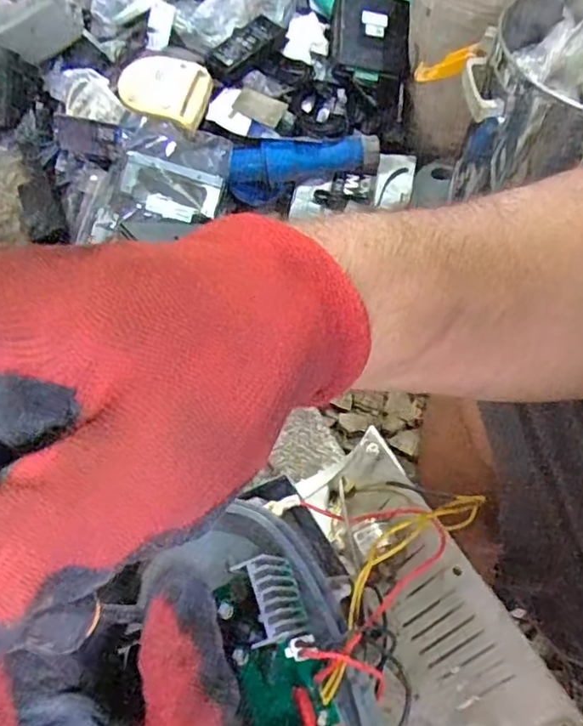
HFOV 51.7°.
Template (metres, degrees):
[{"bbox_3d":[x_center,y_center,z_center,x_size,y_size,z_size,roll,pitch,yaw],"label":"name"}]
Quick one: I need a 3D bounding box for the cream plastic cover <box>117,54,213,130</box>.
[{"bbox_3d":[-0.211,-0.453,0.996,0.143,0.030,0.115,14,75,-2],"label":"cream plastic cover"}]

